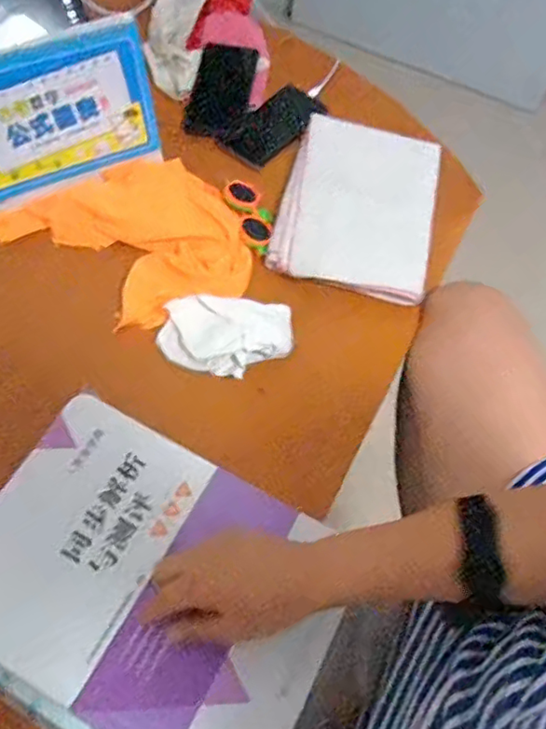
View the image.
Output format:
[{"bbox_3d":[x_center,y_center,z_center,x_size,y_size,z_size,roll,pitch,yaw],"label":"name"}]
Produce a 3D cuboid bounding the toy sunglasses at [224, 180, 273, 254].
[{"bbox_3d":[-0.026,-0.175,0.692,0.043,0.018,0.111,-15,64,-12],"label":"toy sunglasses"}]

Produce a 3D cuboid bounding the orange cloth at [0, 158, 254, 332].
[{"bbox_3d":[-0.161,-0.130,0.653,0.253,0.036,0.207,-24,66,-16],"label":"orange cloth"}]

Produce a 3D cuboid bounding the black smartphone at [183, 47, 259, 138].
[{"bbox_3d":[-0.068,-0.369,0.785,0.078,0.006,0.155,11,71,-6],"label":"black smartphone"}]

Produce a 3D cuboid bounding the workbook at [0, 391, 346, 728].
[{"bbox_3d":[-0.101,0.178,0.465,0.292,0.028,0.225,29,64,13],"label":"workbook"}]

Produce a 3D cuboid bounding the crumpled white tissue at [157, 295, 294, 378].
[{"bbox_3d":[-0.047,-0.025,0.605,0.135,0.055,0.074,0,62,-5],"label":"crumpled white tissue"}]

